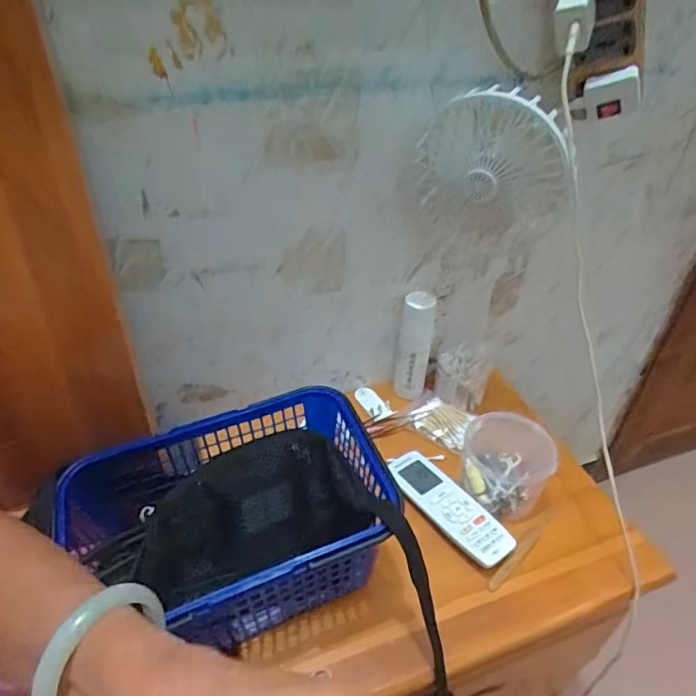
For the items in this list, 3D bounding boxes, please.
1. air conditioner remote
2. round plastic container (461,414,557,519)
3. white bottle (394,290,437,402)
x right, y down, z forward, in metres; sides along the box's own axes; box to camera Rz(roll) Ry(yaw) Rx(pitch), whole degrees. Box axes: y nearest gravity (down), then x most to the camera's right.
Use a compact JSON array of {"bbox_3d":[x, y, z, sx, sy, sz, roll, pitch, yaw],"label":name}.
[{"bbox_3d":[0.106,0.174,0.571,0.055,0.025,0.159,-25,46,-29],"label":"air conditioner remote"},{"bbox_3d":[0.180,0.131,0.583,0.096,0.082,0.099,1,39,-1],"label":"round plastic container"},{"bbox_3d":[0.086,-0.001,0.678,0.042,0.149,0.035,7,39,7],"label":"white bottle"}]

